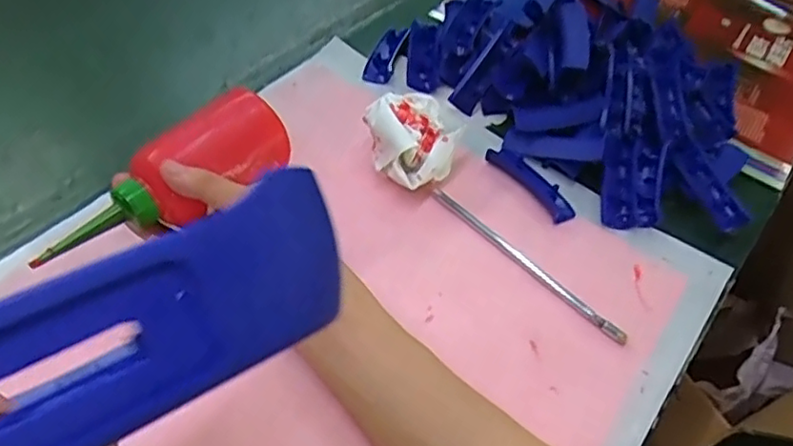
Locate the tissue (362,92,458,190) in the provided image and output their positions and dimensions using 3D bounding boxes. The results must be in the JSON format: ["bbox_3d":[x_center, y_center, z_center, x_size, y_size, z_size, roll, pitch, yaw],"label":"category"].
[{"bbox_3d":[0.009,-0.068,0.497,0.060,0.044,0.072,-31,64,-27],"label":"tissue"}]

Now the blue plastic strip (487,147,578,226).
[{"bbox_3d":[0.109,-0.031,0.521,0.021,0.020,0.082,-32,63,-27],"label":"blue plastic strip"}]

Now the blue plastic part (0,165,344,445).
[{"bbox_3d":[-0.074,0.030,0.139,0.146,0.024,0.038,-25,101,-25],"label":"blue plastic part"}]

